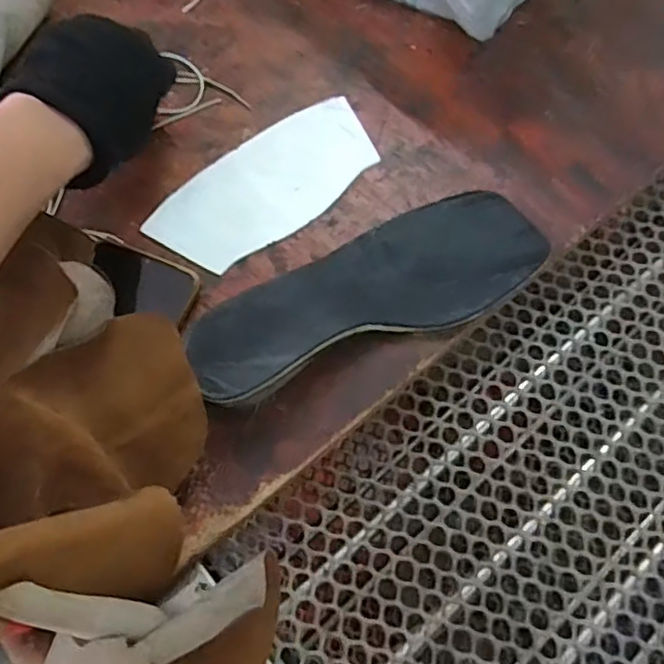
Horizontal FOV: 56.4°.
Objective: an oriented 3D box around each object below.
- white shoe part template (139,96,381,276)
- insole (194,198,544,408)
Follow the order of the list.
[{"bbox_3d":[-0.044,-0.105,0.439,0.170,0.004,0.080,-37,73,-17],"label":"white shoe part template"},{"bbox_3d":[0.024,-0.028,0.385,0.231,0.045,0.081,-23,69,-12],"label":"insole"}]

